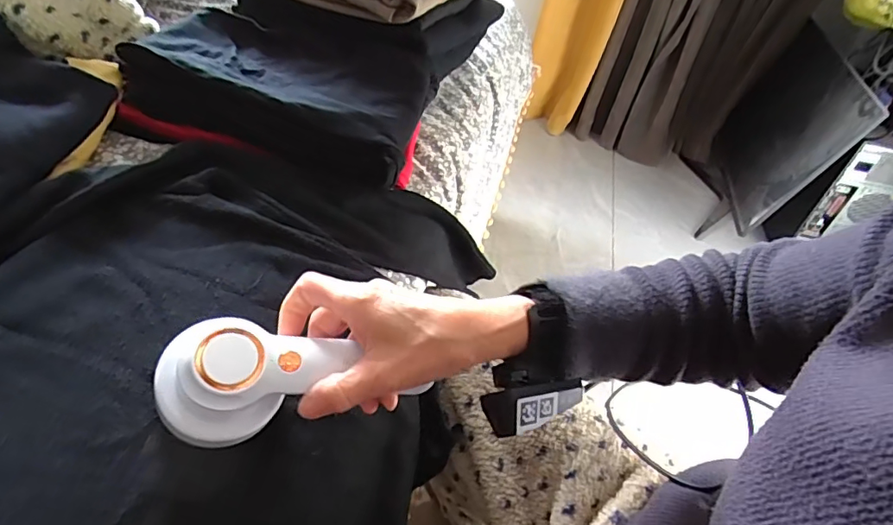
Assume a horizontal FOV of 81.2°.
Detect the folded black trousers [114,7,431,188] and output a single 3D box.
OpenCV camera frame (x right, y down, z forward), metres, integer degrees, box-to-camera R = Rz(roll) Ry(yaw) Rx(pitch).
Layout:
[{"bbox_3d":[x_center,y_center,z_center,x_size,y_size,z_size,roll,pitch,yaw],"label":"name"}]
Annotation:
[{"bbox_3d":[-0.178,-0.196,0.566,0.306,0.075,0.207,10,44,2],"label":"folded black trousers"}]

